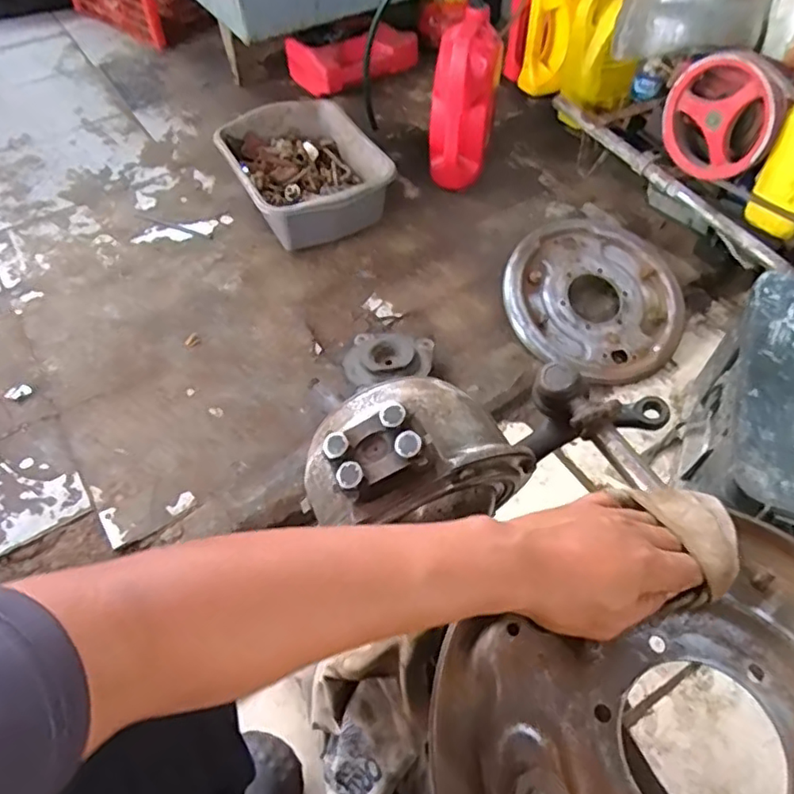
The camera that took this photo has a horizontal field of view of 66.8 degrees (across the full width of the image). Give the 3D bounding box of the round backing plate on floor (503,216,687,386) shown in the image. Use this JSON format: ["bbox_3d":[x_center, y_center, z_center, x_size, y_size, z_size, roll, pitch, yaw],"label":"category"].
[{"bbox_3d":[0.329,-0.166,1.015,0.289,0.034,0.304,1,73,-3],"label":"round backing plate on floor"}]

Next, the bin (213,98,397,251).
[{"bbox_3d":[-0.179,-0.430,1.176,0.262,0.125,0.315,-26,57,-17],"label":"bin"}]

